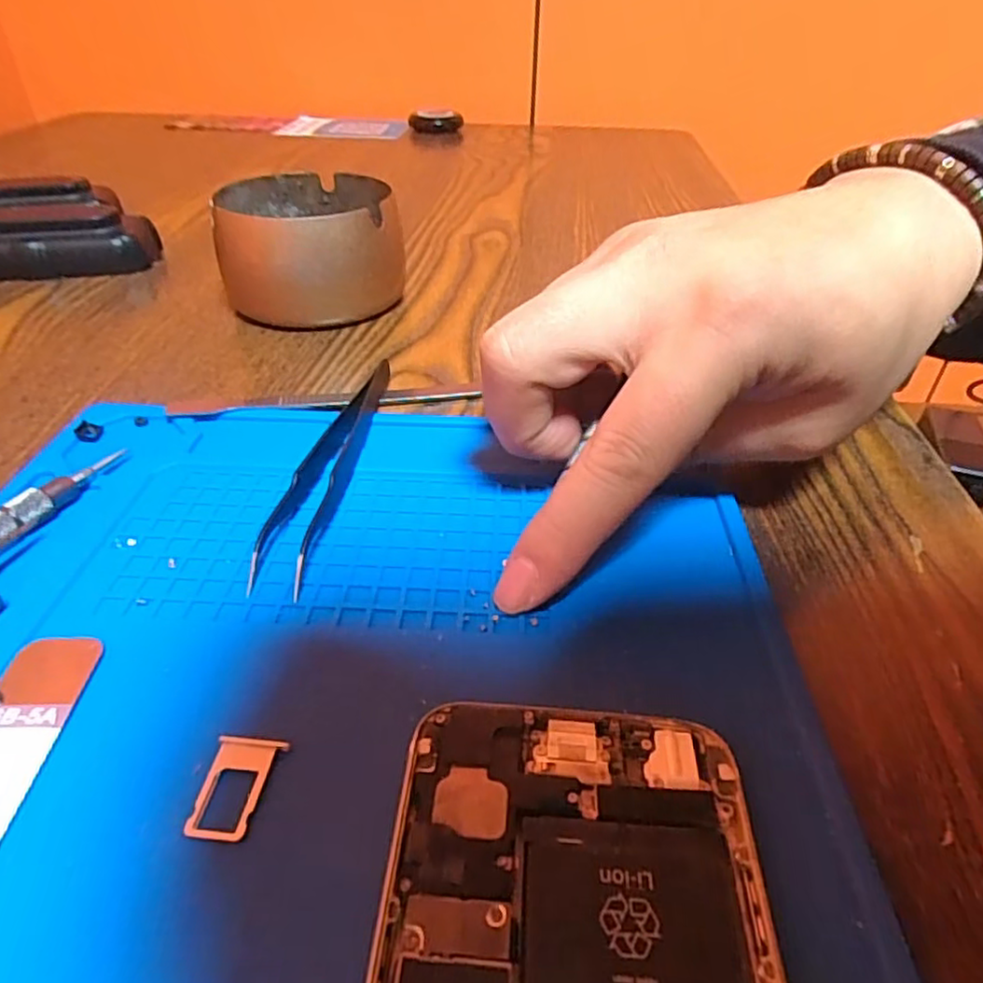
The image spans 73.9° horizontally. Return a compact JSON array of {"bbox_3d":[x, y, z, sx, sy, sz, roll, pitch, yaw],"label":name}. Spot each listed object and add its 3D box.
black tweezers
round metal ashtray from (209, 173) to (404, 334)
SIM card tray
[{"bbox_3d":[-0.053,-0.014,0.220,0.015,0.010,0.120,5,38,5],"label":"black tweezers"},{"bbox_3d":[-0.090,-0.121,0.323,0.084,0.048,0.086,-10,42,-12],"label":"round metal ashtray"},{"bbox_3d":[-0.051,0.058,0.130,0.014,0.004,0.021,4,38,4],"label":"SIM card tray"}]

